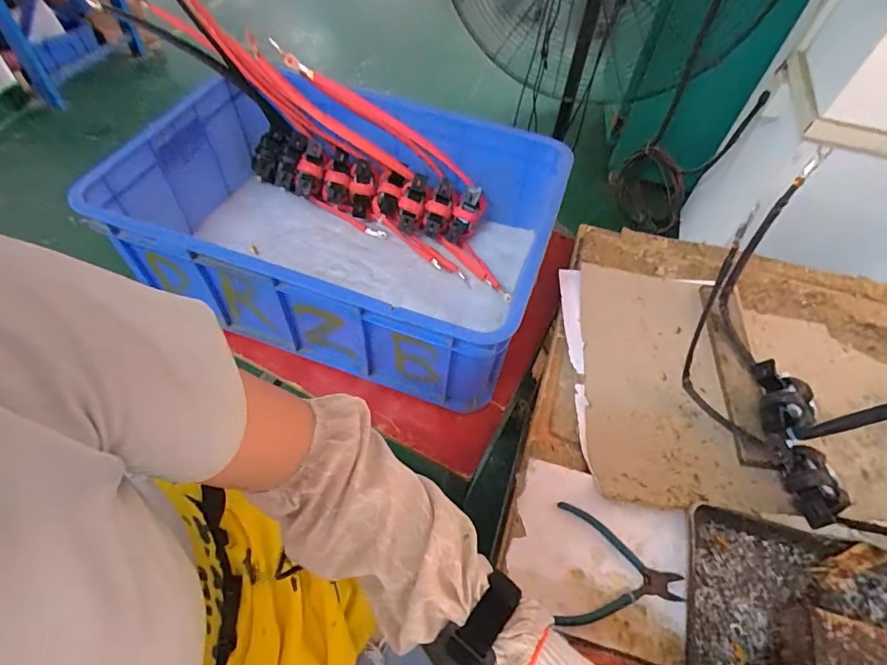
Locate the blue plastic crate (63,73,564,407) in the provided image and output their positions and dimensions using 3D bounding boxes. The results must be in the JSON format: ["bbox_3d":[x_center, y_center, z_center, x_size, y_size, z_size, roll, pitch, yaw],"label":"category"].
[{"bbox_3d":[-0.152,-0.159,0.741,0.569,0.218,0.399,16,55,7],"label":"blue plastic crate"}]

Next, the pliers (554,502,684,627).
[{"bbox_3d":[0.187,0.257,0.513,0.132,0.011,0.121,12,55,4],"label":"pliers"}]

